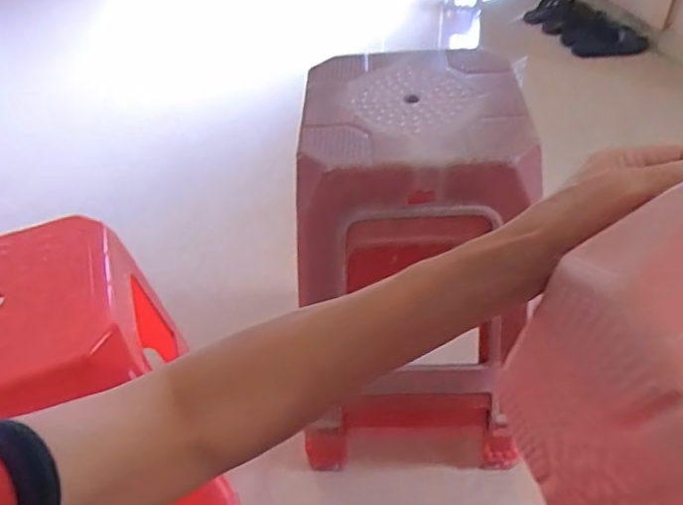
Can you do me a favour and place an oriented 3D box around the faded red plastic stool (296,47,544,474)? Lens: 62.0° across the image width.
[{"bbox_3d":[0.105,0.042,0.896,0.326,0.596,0.320,-3,45,3],"label":"faded red plastic stool"}]

